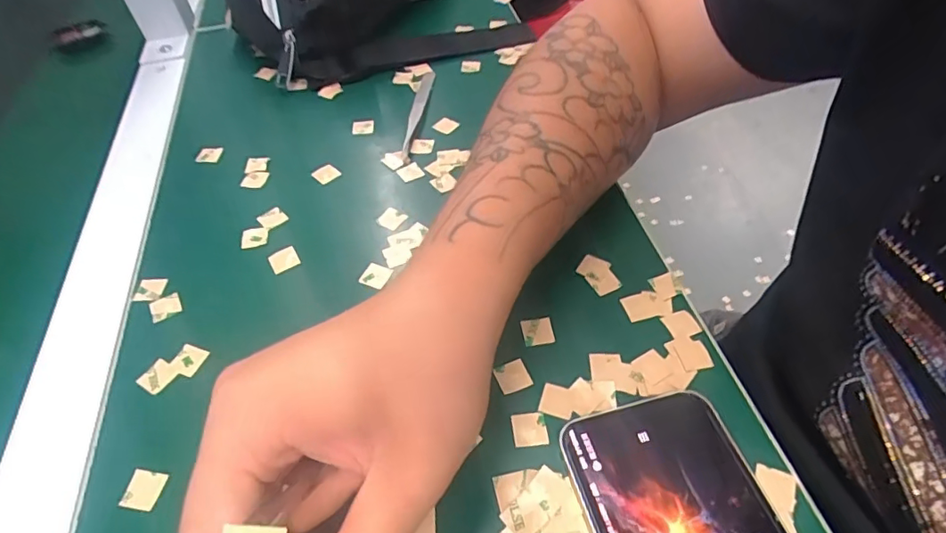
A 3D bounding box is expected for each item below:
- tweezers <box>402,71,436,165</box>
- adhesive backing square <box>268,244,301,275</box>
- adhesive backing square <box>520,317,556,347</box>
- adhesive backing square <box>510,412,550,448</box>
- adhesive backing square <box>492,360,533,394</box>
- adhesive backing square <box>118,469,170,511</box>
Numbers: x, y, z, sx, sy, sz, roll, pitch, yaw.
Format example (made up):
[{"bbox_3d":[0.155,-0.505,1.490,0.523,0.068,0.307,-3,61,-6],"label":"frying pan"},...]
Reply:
[{"bbox_3d":[-0.040,-0.116,0.398,0.009,0.009,0.115,2,50,6],"label":"tweezers"},{"bbox_3d":[-0.111,-0.005,0.313,0.016,0.004,0.017,-28,54,-19],"label":"adhesive backing square"},{"bbox_3d":[0.033,0.033,0.273,0.016,0.004,0.015,-8,58,-8],"label":"adhesive backing square"},{"bbox_3d":[0.025,0.073,0.240,0.015,0.004,0.015,-9,51,1],"label":"adhesive backing square"},{"bbox_3d":[0.019,0.053,0.256,0.016,0.004,0.015,-18,55,-16],"label":"adhesive backing square"},{"bbox_3d":[-0.142,0.096,0.230,0.016,0.004,0.016,7,53,4],"label":"adhesive backing square"}]

